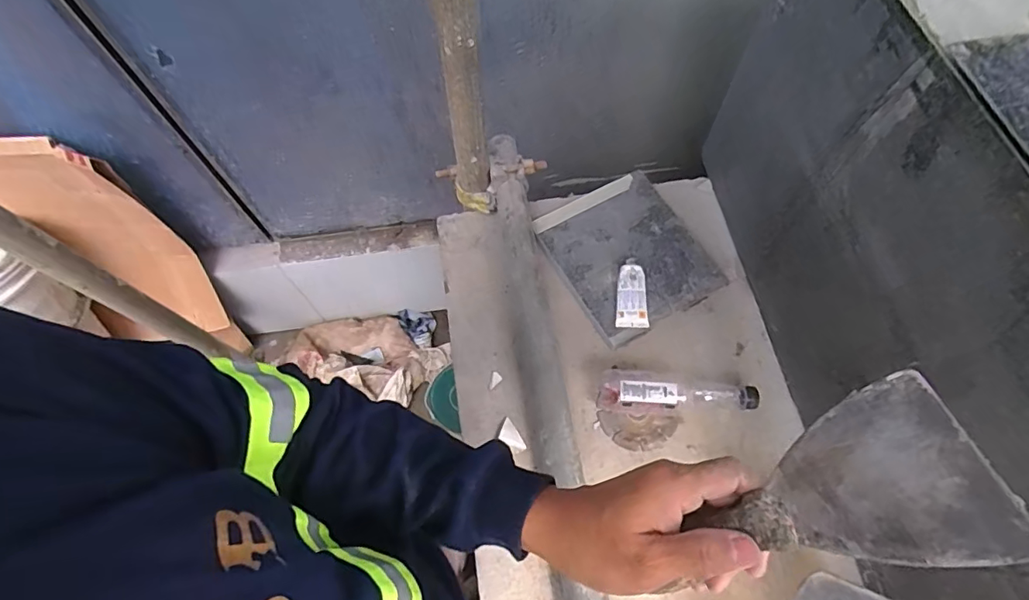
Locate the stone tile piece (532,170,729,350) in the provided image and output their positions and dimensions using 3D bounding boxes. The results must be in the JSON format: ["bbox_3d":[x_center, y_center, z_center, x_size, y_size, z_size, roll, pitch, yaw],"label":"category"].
[{"bbox_3d":[0.167,-0.073,0.774,0.204,0.017,0.237,-26,66,-10],"label":"stone tile piece"}]

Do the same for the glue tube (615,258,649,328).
[{"bbox_3d":[0.165,-0.015,0.735,0.044,0.029,0.110,-2,64,1],"label":"glue tube"}]

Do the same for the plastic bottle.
[{"bbox_3d":[0.212,0.121,0.664,0.198,0.059,0.049,2,64,3],"label":"plastic bottle"}]

